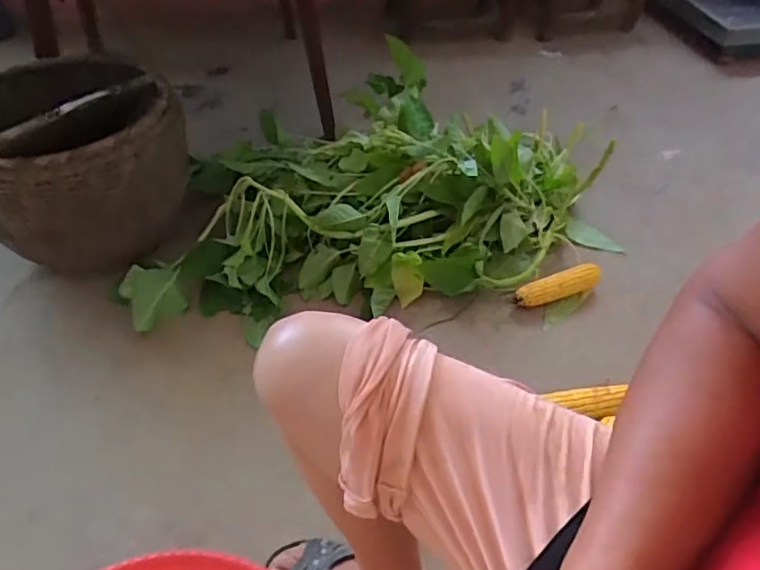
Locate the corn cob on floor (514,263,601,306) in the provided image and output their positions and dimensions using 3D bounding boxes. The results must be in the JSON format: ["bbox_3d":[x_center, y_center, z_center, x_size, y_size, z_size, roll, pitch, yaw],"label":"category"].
[{"bbox_3d":[0.349,-0.004,1.109,0.197,0.036,0.049,-16,50,-16],"label":"corn cob on floor"}]

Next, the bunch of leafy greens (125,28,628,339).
[{"bbox_3d":[-0.021,-0.202,1.183,0.934,0.215,0.496,-10,48,-10],"label":"bunch of leafy greens"}]

